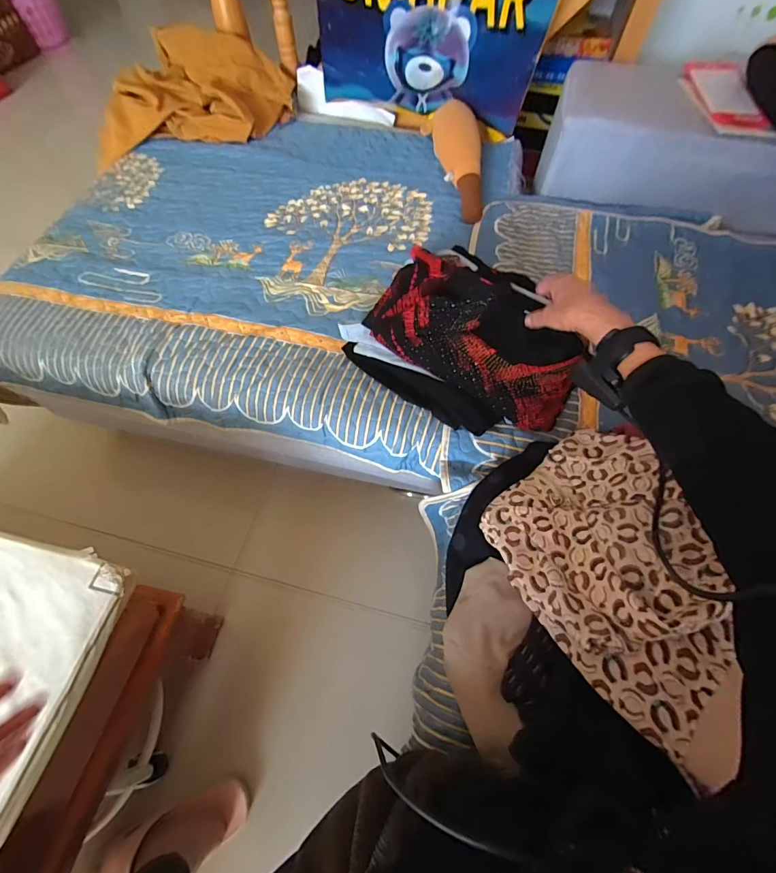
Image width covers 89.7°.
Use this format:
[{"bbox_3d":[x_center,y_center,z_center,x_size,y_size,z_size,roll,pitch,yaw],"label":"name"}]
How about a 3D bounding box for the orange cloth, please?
[{"bbox_3d":[-0.451,-0.782,0.885,0.452,0.124,0.274,-9,63,-5],"label":"orange cloth"}]

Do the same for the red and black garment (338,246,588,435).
[{"bbox_3d":[0.116,-0.133,0.567,0.308,0.058,0.243,42,88,10],"label":"red and black garment"}]

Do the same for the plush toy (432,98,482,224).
[{"bbox_3d":[0.153,-0.552,0.794,0.075,0.057,0.287,-8,75,-5],"label":"plush toy"}]

